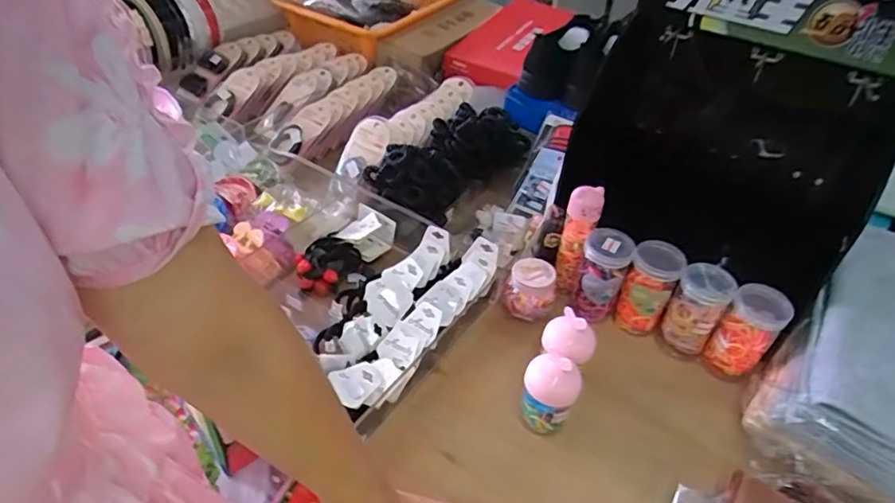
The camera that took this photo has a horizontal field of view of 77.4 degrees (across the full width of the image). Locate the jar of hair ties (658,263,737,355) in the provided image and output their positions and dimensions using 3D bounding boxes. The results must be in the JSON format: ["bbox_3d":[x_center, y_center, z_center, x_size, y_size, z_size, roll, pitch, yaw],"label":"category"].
[{"bbox_3d":[0.283,0.067,0.641,0.054,0.099,0.054,2,42,-2],"label":"jar of hair ties"}]

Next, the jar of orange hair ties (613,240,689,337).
[{"bbox_3d":[0.236,0.045,0.659,0.053,0.108,0.047,25,46,22],"label":"jar of orange hair ties"}]

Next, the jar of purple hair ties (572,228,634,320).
[{"bbox_3d":[0.183,0.034,0.671,0.053,0.117,0.048,17,43,13],"label":"jar of purple hair ties"}]

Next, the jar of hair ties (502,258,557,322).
[{"bbox_3d":[0.100,0.046,0.682,0.059,0.057,0.049,13,42,10],"label":"jar of hair ties"}]

